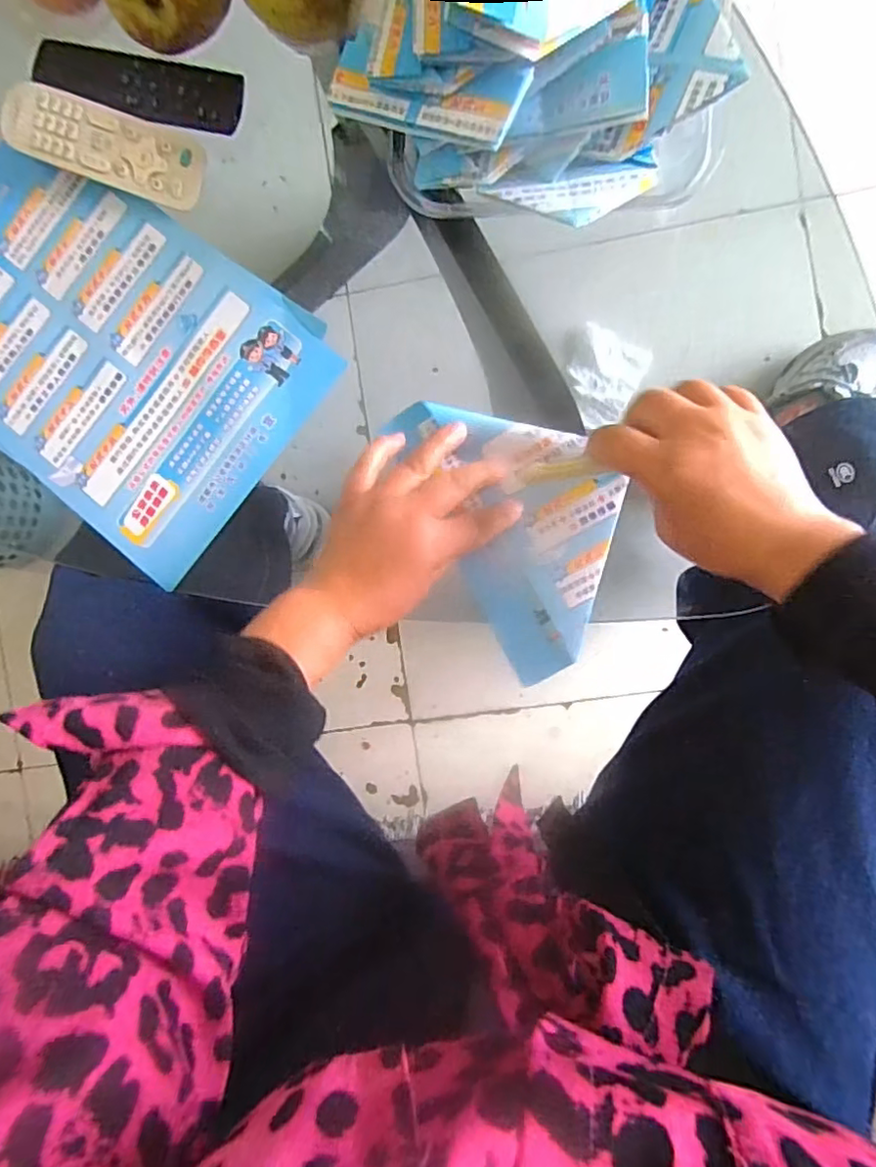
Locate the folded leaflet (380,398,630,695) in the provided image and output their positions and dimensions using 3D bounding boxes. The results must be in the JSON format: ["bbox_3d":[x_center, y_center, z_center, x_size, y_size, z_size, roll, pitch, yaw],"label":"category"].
[{"bbox_3d":[0.063,-0.047,0.401,0.115,0.017,0.197,-27,90,4],"label":"folded leaflet"}]

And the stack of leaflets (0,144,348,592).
[{"bbox_3d":[-0.239,-0.166,0.426,0.289,0.016,0.209,37,94,2],"label":"stack of leaflets"}]

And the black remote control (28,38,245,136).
[{"bbox_3d":[-0.200,-0.336,0.400,0.134,0.022,0.037,13,92,3],"label":"black remote control"}]

